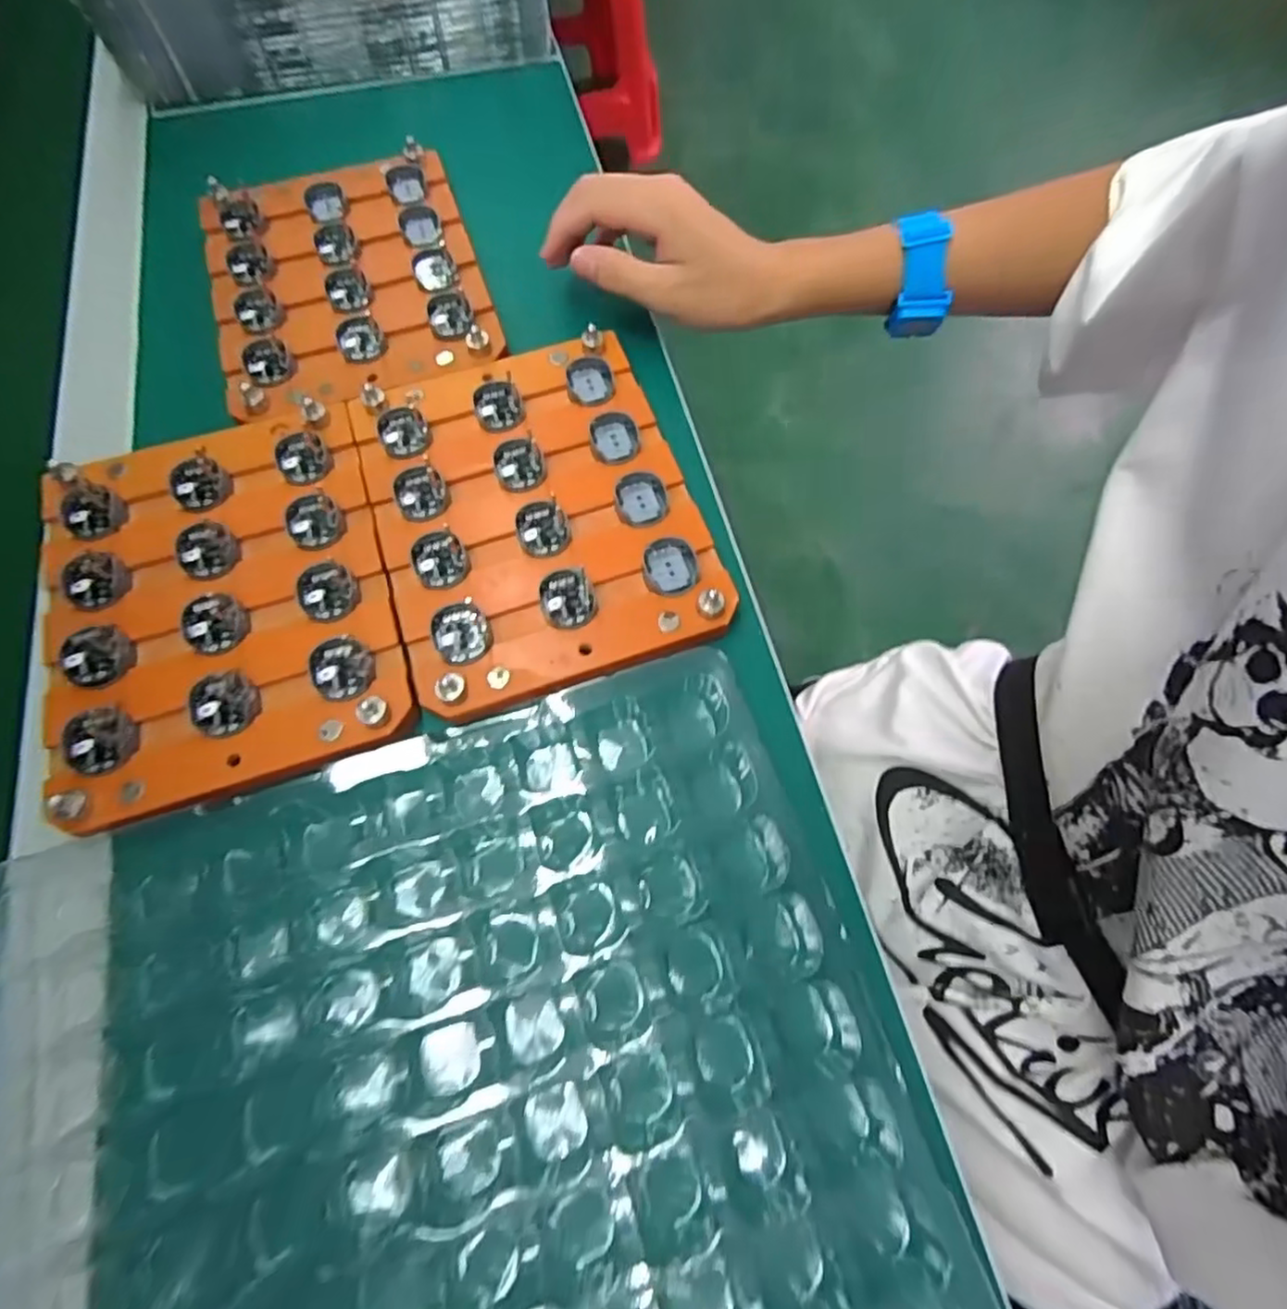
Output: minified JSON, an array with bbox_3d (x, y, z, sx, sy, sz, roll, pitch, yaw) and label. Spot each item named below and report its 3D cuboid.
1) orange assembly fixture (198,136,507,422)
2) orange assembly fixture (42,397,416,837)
[{"bbox_3d":[-0.172,-0.221,0.385,0.148,0.016,0.181,-19,69,-6],"label":"orange assembly fixture"},{"bbox_3d":[-0.196,-0.028,0.308,0.147,0.016,0.185,-19,69,-6],"label":"orange assembly fixture"}]

